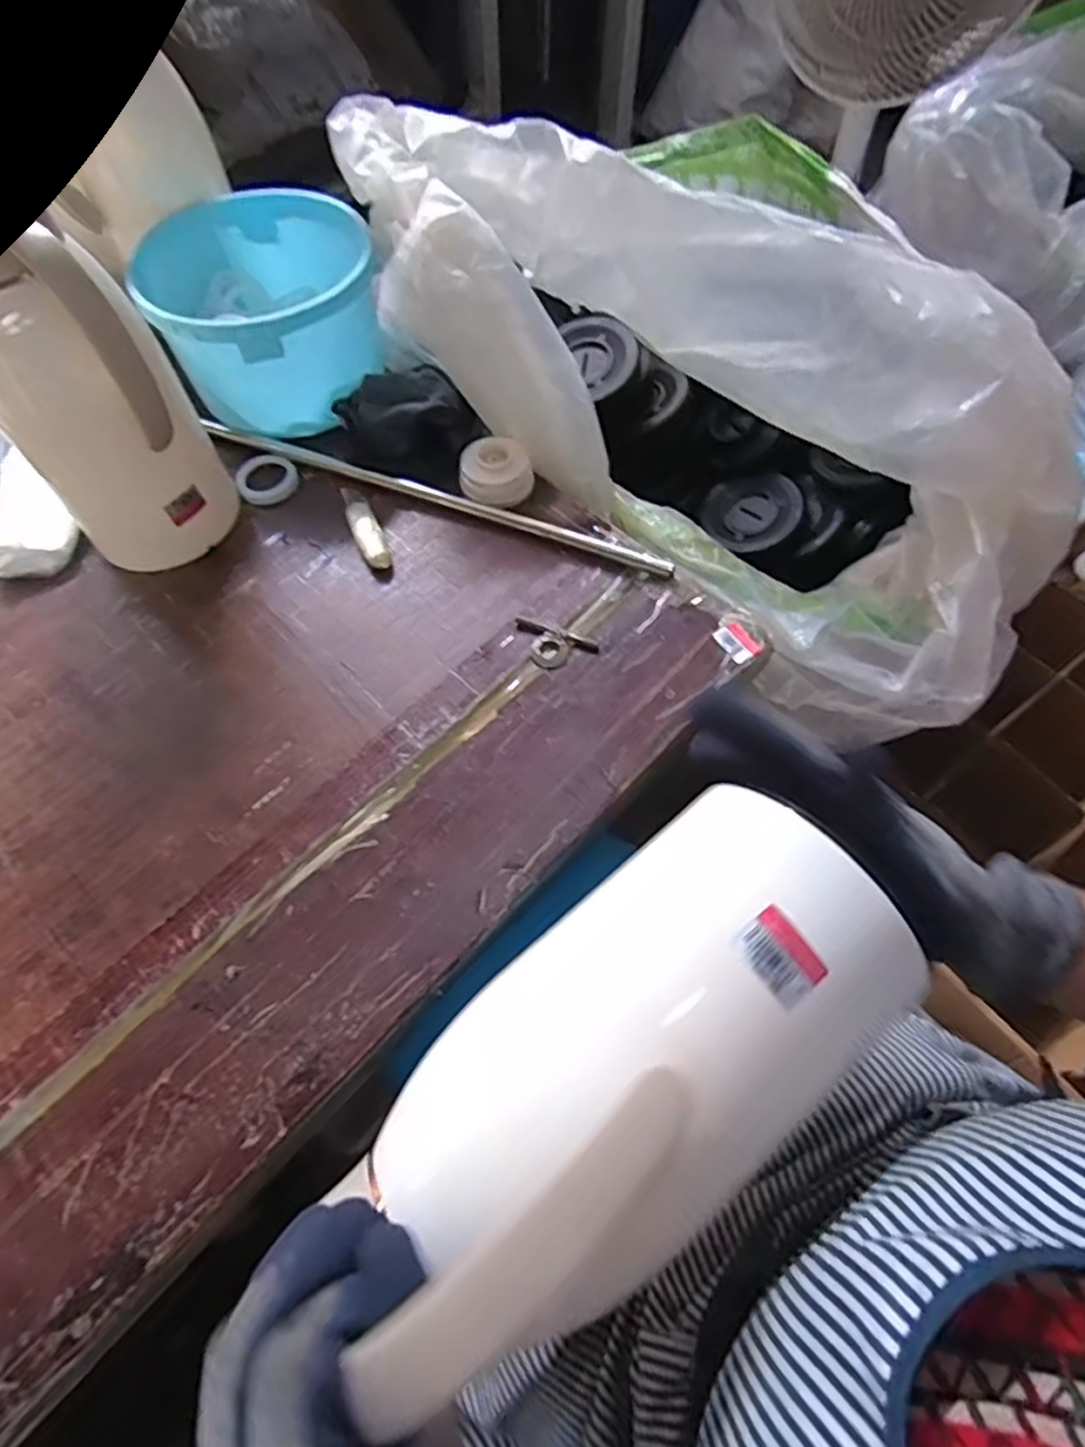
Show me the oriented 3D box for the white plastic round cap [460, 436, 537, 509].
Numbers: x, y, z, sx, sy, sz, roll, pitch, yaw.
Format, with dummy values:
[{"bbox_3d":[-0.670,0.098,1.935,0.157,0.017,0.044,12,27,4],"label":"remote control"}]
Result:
[{"bbox_3d":[-0.041,-0.228,0.631,0.065,0.034,0.056,-4,62,-1],"label":"white plastic round cap"}]

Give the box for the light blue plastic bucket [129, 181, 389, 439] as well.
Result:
[{"bbox_3d":[-0.257,-0.390,0.674,0.202,0.124,0.213,-1,62,1],"label":"light blue plastic bucket"}]

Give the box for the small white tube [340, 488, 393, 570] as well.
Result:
[{"bbox_3d":[-0.160,-0.177,0.622,0.024,0.012,0.104,-24,64,-11],"label":"small white tube"}]

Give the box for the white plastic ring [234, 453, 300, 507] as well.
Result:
[{"bbox_3d":[-0.259,-0.231,0.658,0.055,0.009,0.056,-1,62,1],"label":"white plastic ring"}]

